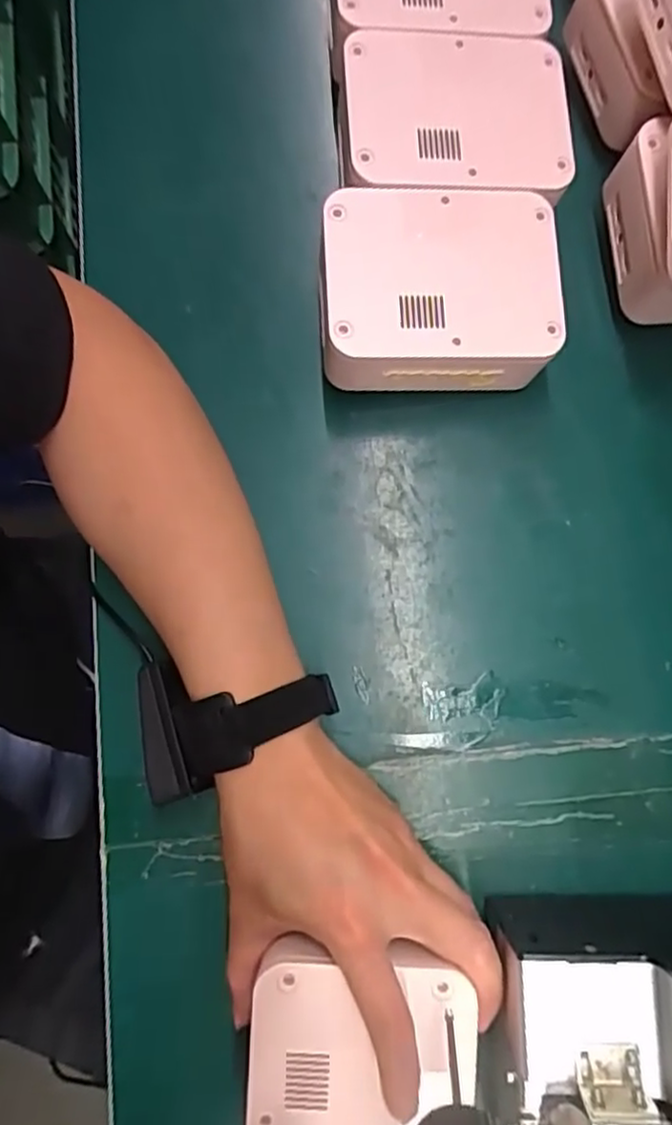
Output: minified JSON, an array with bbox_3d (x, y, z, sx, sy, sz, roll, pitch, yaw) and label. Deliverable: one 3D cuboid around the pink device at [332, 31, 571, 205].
[{"bbox_3d":[0.067,-0.254,0.398,0.133,0.057,0.110,-2,80,-1],"label":"pink device"}]

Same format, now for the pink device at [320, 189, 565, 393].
[{"bbox_3d":[0.057,-0.149,0.381,0.127,0.063,0.095,-3,80,-2],"label":"pink device"}]

